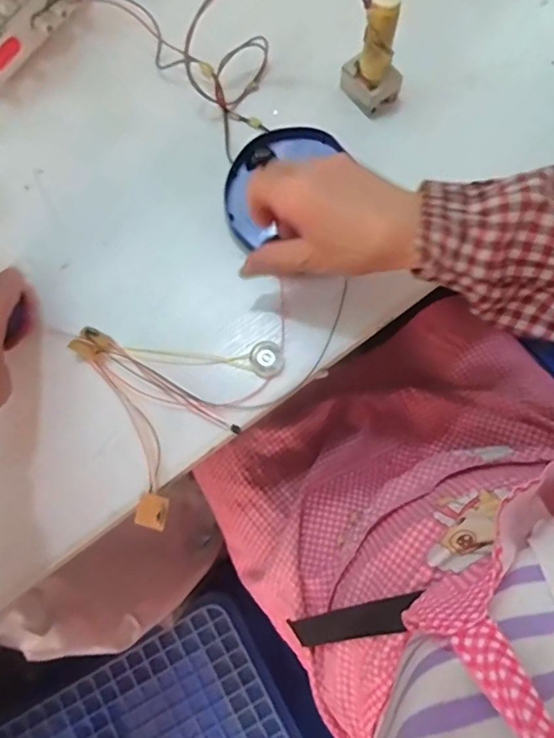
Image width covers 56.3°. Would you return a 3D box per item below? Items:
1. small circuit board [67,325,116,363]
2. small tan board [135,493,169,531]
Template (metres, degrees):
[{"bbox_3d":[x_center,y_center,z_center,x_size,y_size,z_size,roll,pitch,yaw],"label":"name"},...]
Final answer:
[{"bbox_3d":[-0.144,-0.019,0.403,0.027,0.013,0.025,33,81,8],"label":"small circuit board"},{"bbox_3d":[-0.091,0.104,0.379,0.023,0.010,0.023,15,79,4],"label":"small tan board"}]

